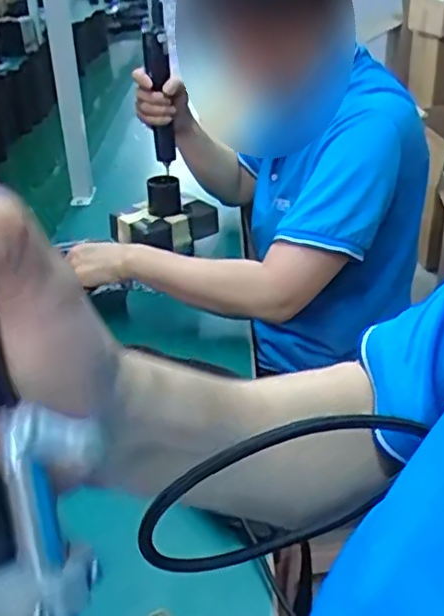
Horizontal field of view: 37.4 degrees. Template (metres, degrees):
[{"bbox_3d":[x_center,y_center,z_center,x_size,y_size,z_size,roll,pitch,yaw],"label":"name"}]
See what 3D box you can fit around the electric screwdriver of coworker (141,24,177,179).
[{"bbox_3d":[-0.096,-0.320,1.013,0.037,0.208,0.039,-5,30,-4],"label":"electric screwdriver of coworker"}]

